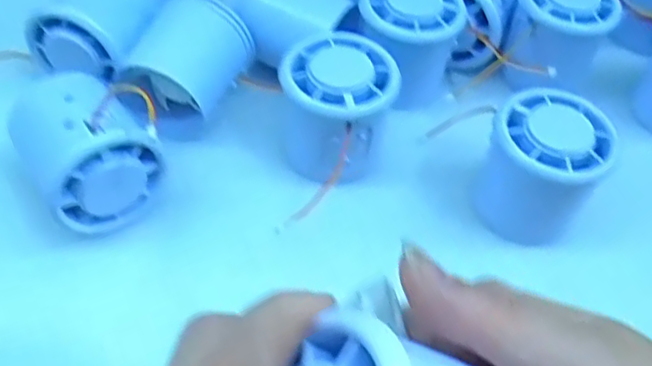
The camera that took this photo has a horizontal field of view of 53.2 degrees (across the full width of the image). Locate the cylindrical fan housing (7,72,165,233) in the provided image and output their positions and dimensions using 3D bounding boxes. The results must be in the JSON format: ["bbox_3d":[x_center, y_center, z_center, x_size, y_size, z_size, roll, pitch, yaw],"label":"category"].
[{"bbox_3d":[-0.111,-0.016,0.303,0.052,0.054,0.070,-25,57,-22],"label":"cylindrical fan housing"}]

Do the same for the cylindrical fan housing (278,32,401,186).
[{"bbox_3d":[0.005,-0.033,0.324,0.053,0.055,0.056,2,51,-3],"label":"cylindrical fan housing"}]

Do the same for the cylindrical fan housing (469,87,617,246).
[{"bbox_3d":[0.101,-0.006,0.311,0.054,0.053,0.062,30,55,18],"label":"cylindrical fan housing"}]

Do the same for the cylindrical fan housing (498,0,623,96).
[{"bbox_3d":[0.131,-0.084,0.372,0.052,0.050,0.058,24,53,14],"label":"cylindrical fan housing"}]

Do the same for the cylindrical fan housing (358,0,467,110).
[{"bbox_3d":[0.046,-0.080,0.364,0.054,0.051,0.051,2,51,-3],"label":"cylindrical fan housing"}]

